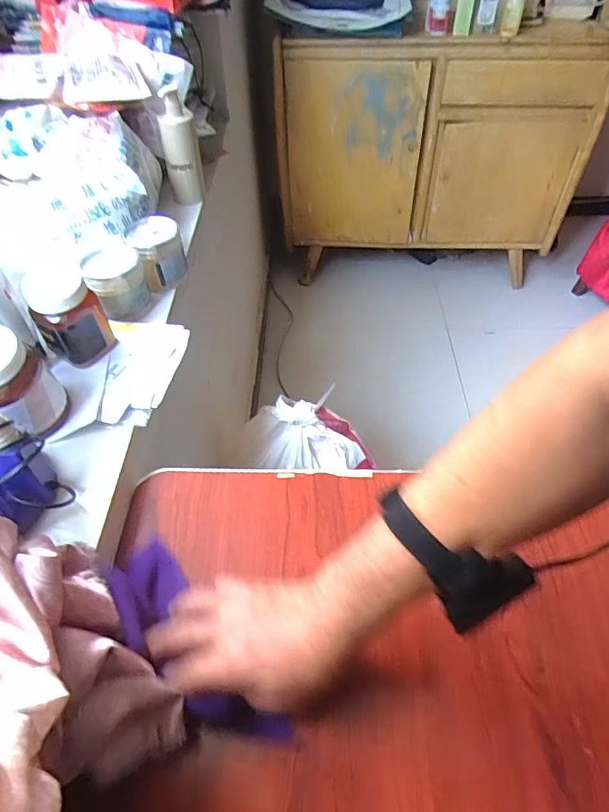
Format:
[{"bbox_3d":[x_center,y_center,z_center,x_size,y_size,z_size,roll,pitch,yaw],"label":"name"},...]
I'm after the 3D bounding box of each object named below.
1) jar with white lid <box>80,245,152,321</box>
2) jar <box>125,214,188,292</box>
[{"bbox_3d":[-0.263,-0.174,0.696,0.079,0.071,0.095,-19,51,-15],"label":"jar with white lid"},{"bbox_3d":[-0.218,-0.227,0.737,0.077,0.073,0.079,-18,51,-14],"label":"jar"}]

